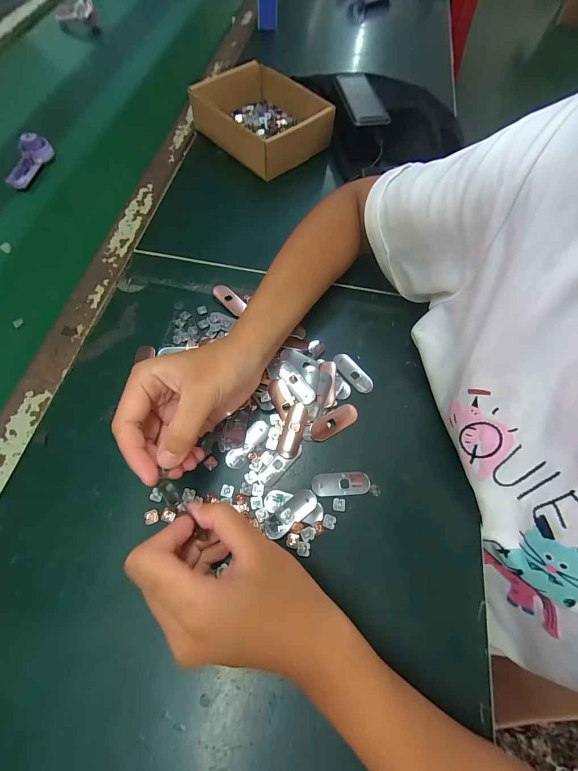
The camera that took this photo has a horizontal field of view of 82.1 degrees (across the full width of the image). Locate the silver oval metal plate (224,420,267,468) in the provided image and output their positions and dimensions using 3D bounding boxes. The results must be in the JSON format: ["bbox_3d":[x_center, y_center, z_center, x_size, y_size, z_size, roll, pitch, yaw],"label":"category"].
[{"bbox_3d":[-0.036,0.052,0.297,0.017,0.004,0.049,37,70,15],"label":"silver oval metal plate"}]

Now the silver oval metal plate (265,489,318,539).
[{"bbox_3d":[0.002,0.105,0.274,0.047,0.004,0.018,-35,70,-16],"label":"silver oval metal plate"}]

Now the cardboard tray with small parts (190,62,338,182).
[{"bbox_3d":[-0.038,-0.388,0.480,0.146,0.054,0.170,-37,71,-16],"label":"cardboard tray with small parts"}]

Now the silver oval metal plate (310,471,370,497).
[{"bbox_3d":[0.045,0.084,0.286,0.049,0.004,0.019,-4,65,-3],"label":"silver oval metal plate"}]

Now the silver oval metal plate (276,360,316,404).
[{"bbox_3d":[0.006,-0.004,0.319,0.018,0.009,0.051,-35,72,-10],"label":"silver oval metal plate"}]

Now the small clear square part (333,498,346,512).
[{"bbox_3d":[0.043,0.100,0.278,0.010,0.004,0.010,6,65,2],"label":"small clear square part"}]

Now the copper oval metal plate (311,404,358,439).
[{"bbox_3d":[0.042,0.034,0.310,0.049,0.004,0.019,-28,68,-13],"label":"copper oval metal plate"}]

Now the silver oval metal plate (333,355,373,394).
[{"bbox_3d":[0.065,-0.013,0.336,0.019,0.004,0.049,-34,70,-16],"label":"silver oval metal plate"}]

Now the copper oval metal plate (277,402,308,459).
[{"bbox_3d":[0.003,0.040,0.303,0.018,0.006,0.051,15,66,6],"label":"copper oval metal plate"}]

